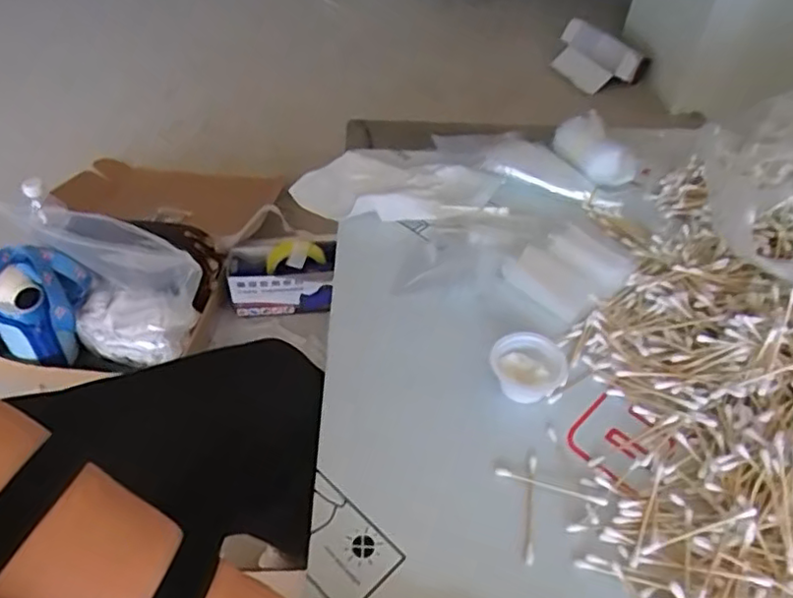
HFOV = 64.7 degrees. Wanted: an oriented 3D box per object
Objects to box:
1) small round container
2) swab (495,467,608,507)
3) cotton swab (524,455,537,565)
[{"bbox_3d":[0.100,0.050,0.468,0.051,0.023,0.050,2,46,-2],"label":"small round container"},{"bbox_3d":[0.102,0.124,0.415,0.073,0.005,0.006,17,47,12],"label":"swab"},{"bbox_3d":[0.088,0.136,0.407,0.006,0.004,0.074,9,46,5],"label":"cotton swab"}]

